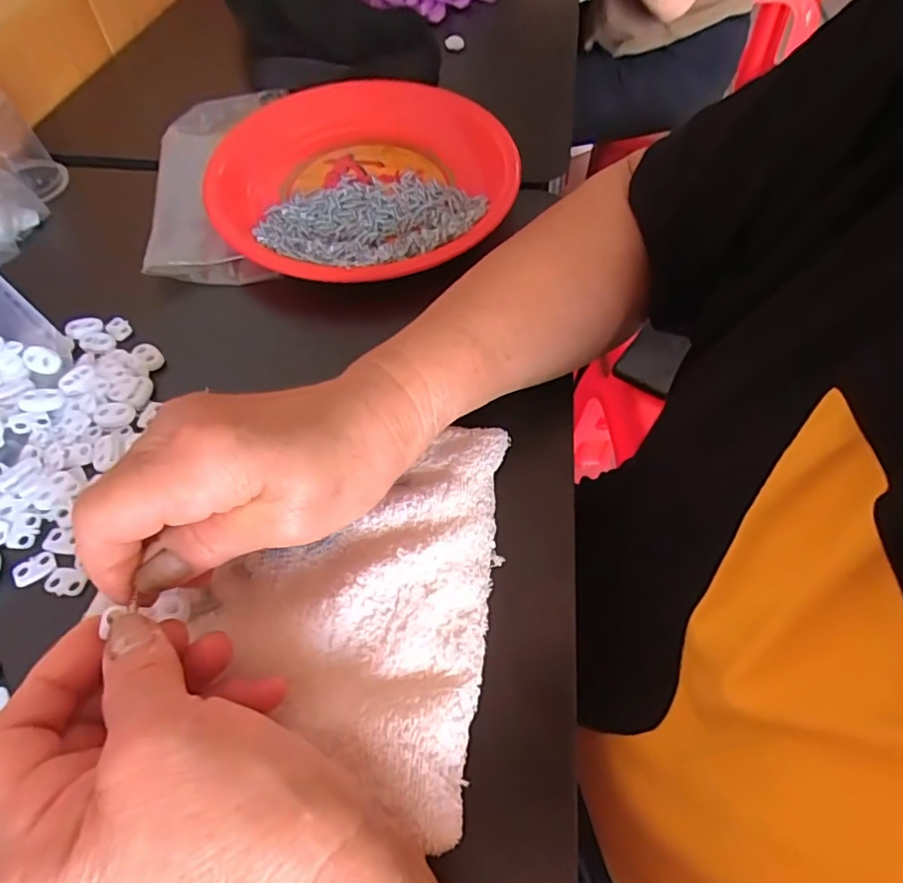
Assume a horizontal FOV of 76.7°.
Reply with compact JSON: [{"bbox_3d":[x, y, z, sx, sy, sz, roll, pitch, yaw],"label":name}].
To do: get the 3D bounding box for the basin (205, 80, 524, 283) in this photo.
[{"bbox_3d":[-0.071,-0.205,0.441,0.229,0.036,0.225,38,64,24],"label":"basin"}]

